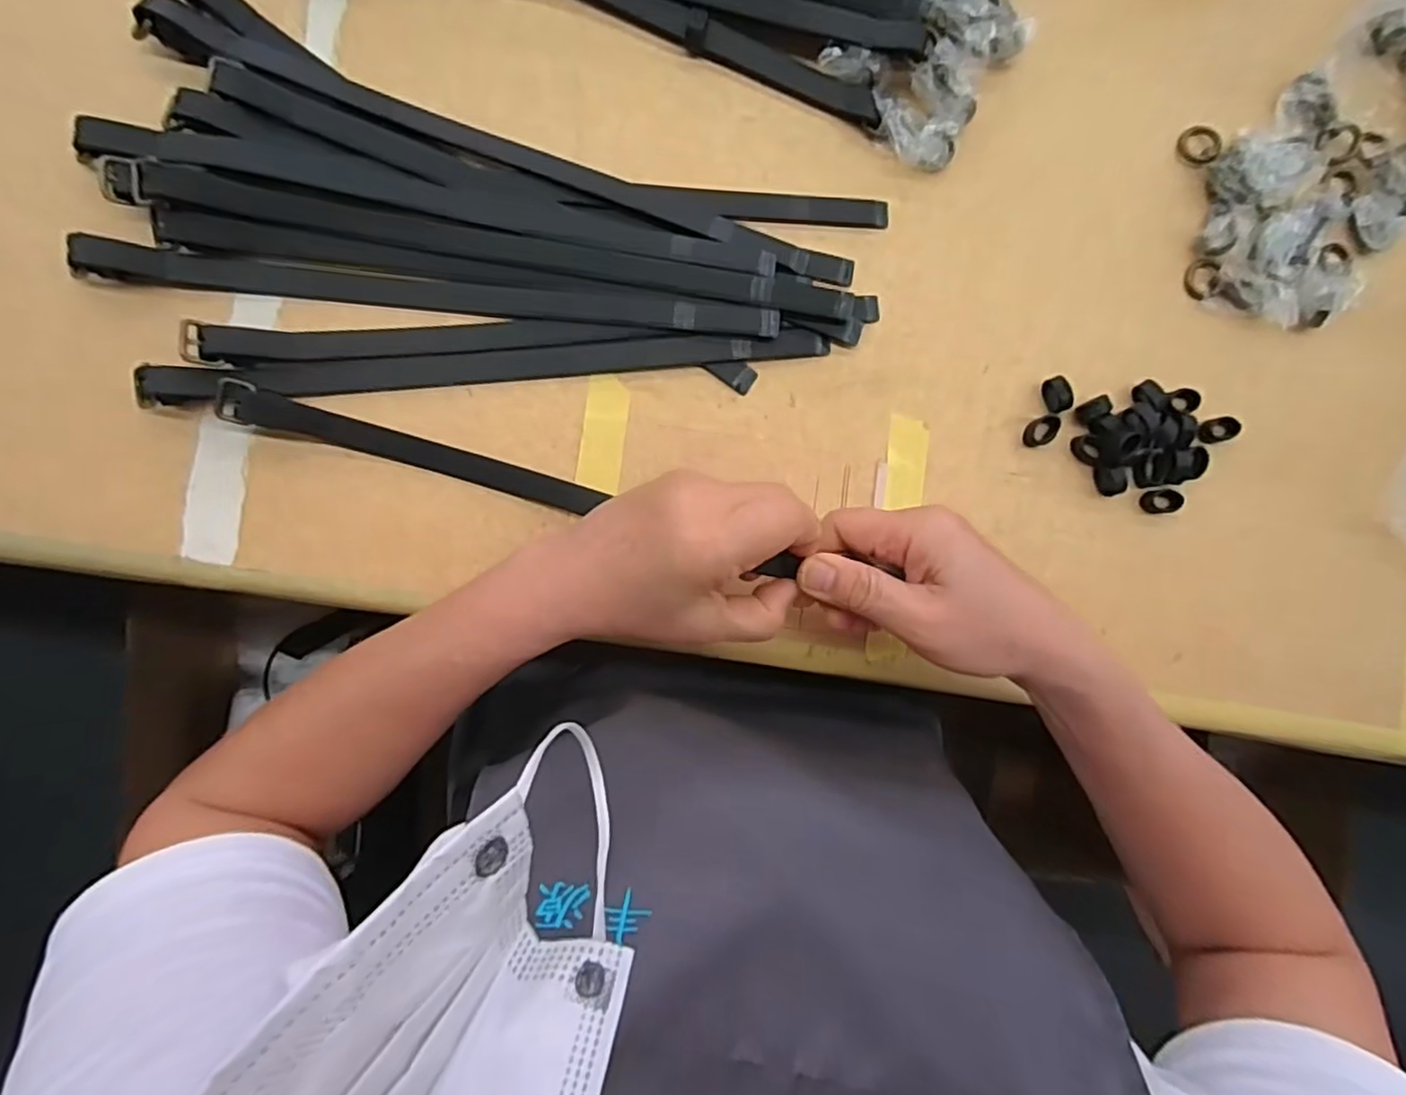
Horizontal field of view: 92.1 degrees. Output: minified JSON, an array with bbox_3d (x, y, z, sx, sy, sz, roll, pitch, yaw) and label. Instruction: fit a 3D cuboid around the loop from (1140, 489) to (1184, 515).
[{"bbox_3d":[0.272,-0.027,0.401,0.022,0.005,0.015,-2,93,-5],"label":"loop"}]

